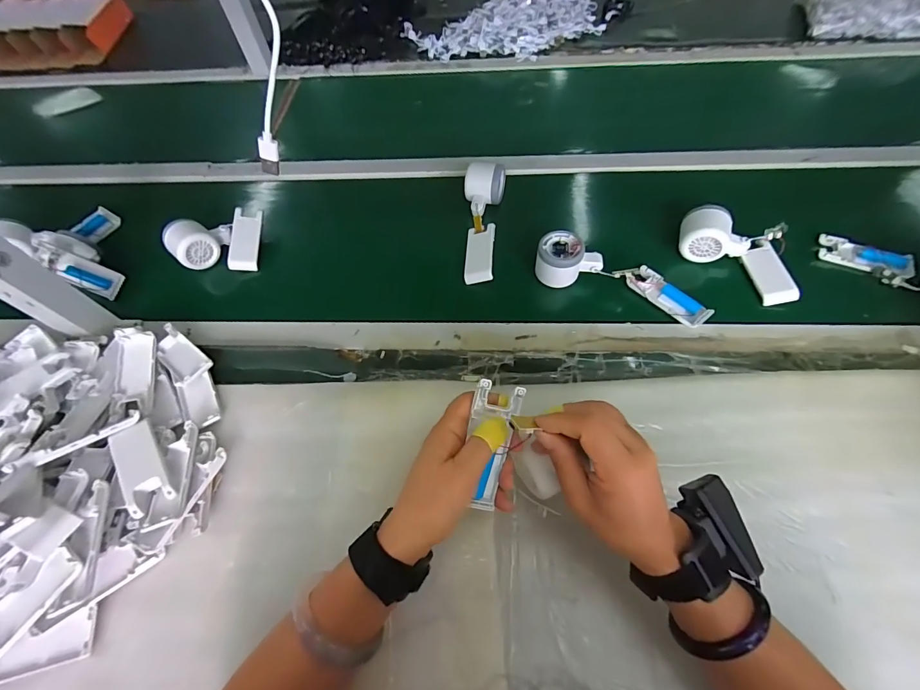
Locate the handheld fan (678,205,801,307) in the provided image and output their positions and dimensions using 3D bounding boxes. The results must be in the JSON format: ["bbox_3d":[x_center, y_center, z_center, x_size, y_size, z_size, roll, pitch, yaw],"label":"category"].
[{"bbox_3d":[0.372,-0.126,0.522,0.162,0.050,0.095,37,68,9],"label":"handheld fan"}]

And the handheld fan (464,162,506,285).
[{"bbox_3d":[0.032,-0.184,0.571,0.060,0.048,0.202,2,60,6],"label":"handheld fan"}]

